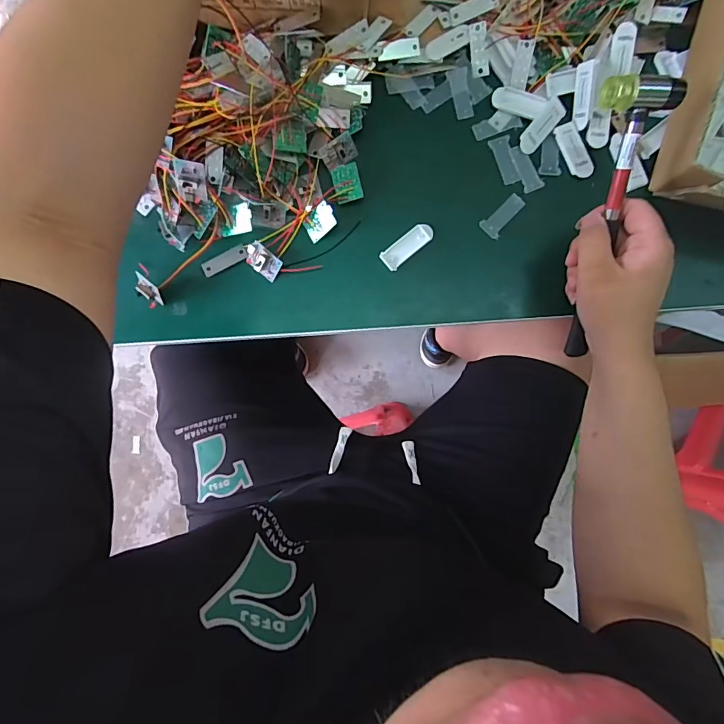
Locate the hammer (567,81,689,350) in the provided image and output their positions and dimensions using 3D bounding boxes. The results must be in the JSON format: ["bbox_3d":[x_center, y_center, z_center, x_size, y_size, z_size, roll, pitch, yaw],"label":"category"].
[{"bbox_3d":[0.210,-0.110,0.371,0.059,0.022,0.232,3,115,1],"label":"hammer"}]

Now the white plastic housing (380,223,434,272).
[{"bbox_3d":[0.046,-0.115,0.424,0.057,0.004,0.022,-38,87,-2],"label":"white plastic housing"}]

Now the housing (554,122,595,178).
[{"bbox_3d":[0.211,-0.210,0.426,0.021,0.004,0.058,-24,87,18],"label":"housing"}]

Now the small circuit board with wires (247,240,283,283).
[{"bbox_3d":[-0.097,-0.099,0.421,0.038,0.011,0.024,35,103,-11],"label":"small circuit board with wires"}]

